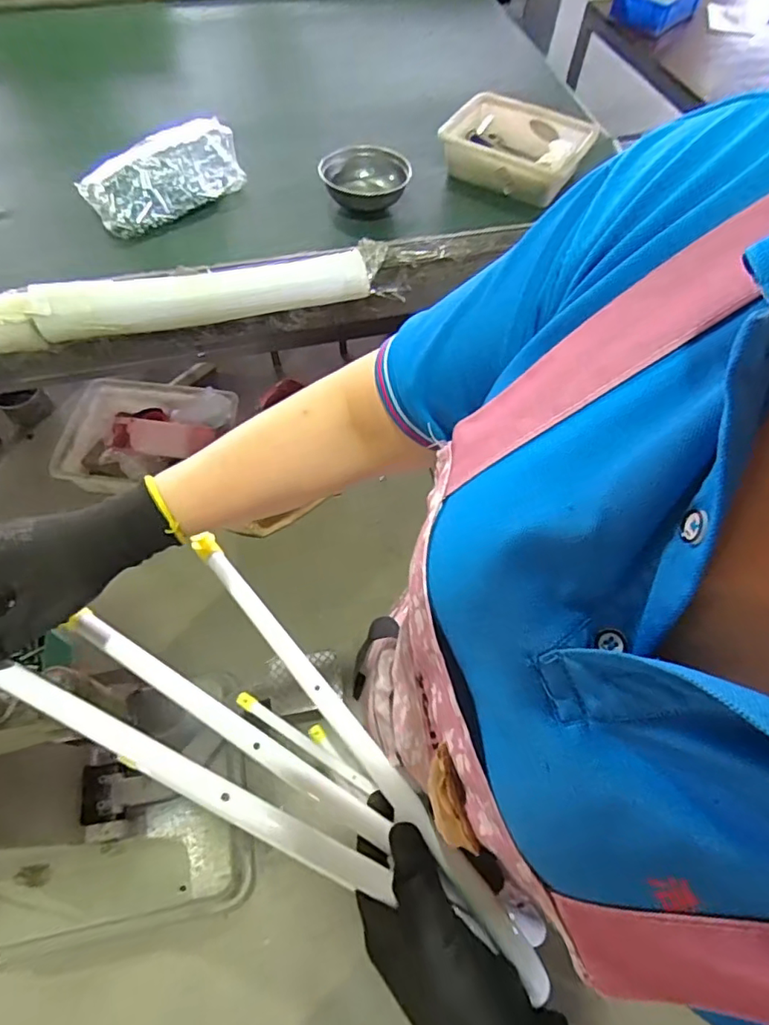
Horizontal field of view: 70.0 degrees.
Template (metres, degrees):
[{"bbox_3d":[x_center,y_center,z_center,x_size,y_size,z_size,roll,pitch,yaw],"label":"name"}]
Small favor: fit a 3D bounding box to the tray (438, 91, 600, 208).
[{"bbox_3d":[0.249,-0.689,1.032,0.261,0.078,0.205,20,59,11],"label":"tray"}]

